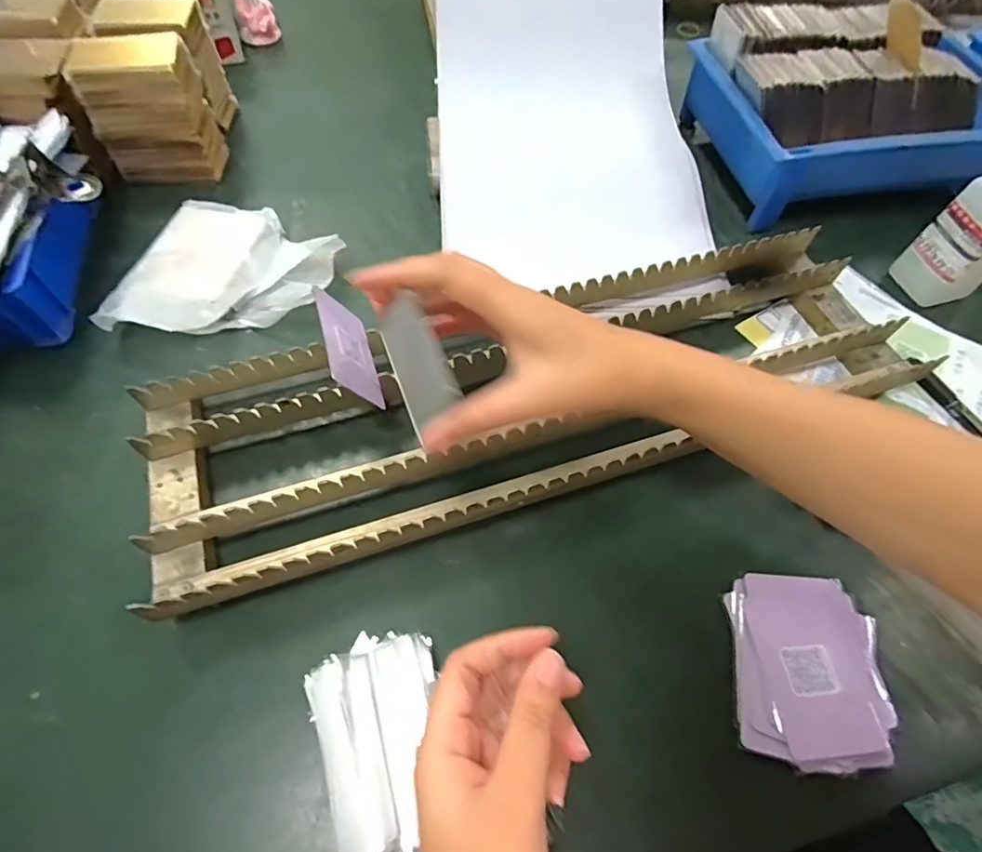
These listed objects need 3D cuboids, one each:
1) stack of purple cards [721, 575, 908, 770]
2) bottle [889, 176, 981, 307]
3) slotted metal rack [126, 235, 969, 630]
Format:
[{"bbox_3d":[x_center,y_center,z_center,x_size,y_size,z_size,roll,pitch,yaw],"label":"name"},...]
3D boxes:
[{"bbox_3d":[0.192,0.144,0.315,0.090,0.018,0.101,5,59,0],"label":"stack of purple cards"},{"bbox_3d":[0.414,-0.170,0.437,0.057,0.146,0.063,-35,67,-20],"label":"bottle"},{"bbox_3d":[0.044,-0.029,0.395,0.554,0.048,0.174,-17,62,-12],"label":"slotted metal rack"}]

